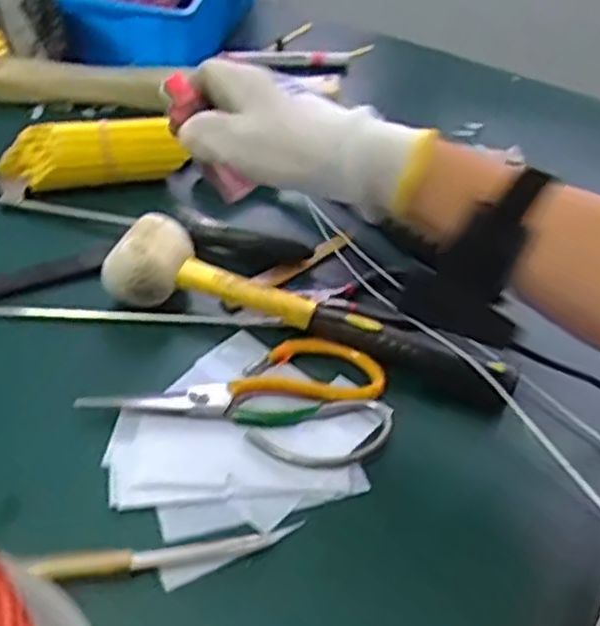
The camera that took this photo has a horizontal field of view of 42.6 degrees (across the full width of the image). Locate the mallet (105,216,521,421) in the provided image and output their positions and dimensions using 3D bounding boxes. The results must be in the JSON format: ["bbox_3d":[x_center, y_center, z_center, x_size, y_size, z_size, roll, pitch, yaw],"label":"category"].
[{"bbox_3d":[0.007,-0.001,0.522,0.276,0.049,0.053,16,43,10],"label":"mallet"}]

